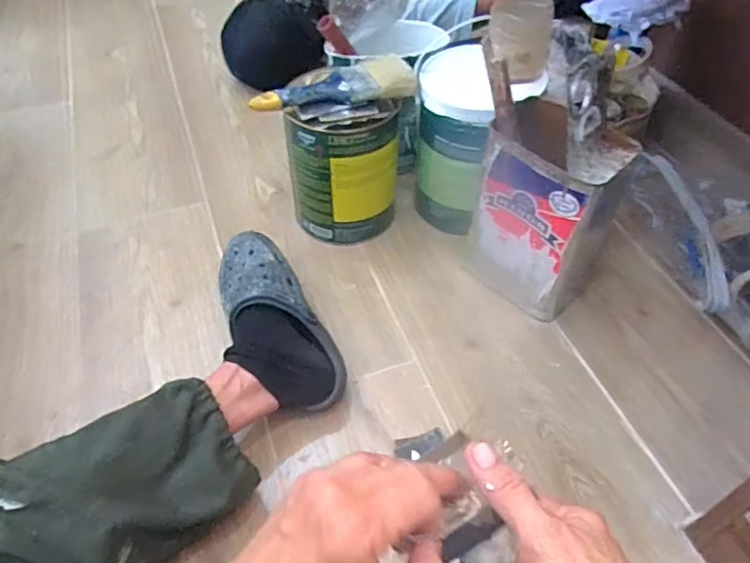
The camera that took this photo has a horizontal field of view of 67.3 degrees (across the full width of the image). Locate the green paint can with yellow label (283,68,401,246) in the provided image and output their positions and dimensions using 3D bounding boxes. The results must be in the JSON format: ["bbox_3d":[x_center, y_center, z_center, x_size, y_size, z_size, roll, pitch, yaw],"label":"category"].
[{"bbox_3d":[-0.040,-0.173,0.821,0.144,0.200,0.144,0,50,0],"label":"green paint can with yellow label"}]

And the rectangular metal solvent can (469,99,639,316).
[{"bbox_3d":[0.214,-0.085,0.728,0.156,0.236,0.108,36,59,26],"label":"rectangular metal solvent can"}]

